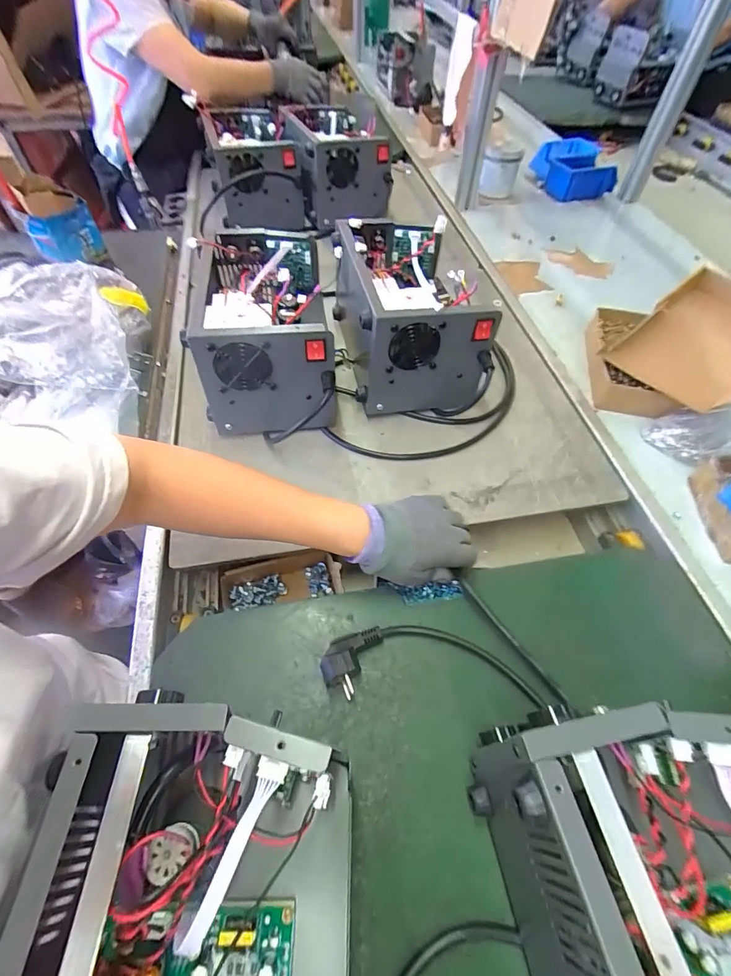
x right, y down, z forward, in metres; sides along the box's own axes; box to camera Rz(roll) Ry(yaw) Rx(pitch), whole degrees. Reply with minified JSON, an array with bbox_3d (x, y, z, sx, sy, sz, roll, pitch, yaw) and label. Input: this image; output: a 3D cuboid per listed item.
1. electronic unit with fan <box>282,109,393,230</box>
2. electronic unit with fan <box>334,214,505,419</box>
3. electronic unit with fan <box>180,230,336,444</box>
[{"bbox_3d":[-0.071,-0.726,0.958,0.171,0.148,0.250,-17,58,-13],"label":"electronic unit with fan"},{"bbox_3d":[0.060,-0.266,0.654,0.175,0.165,0.298,-8,54,-6],"label":"electronic unit with fan"},{"bbox_3d":[-0.139,-0.226,0.629,0.177,0.170,0.300,-4,53,-3],"label":"electronic unit with fan"}]

